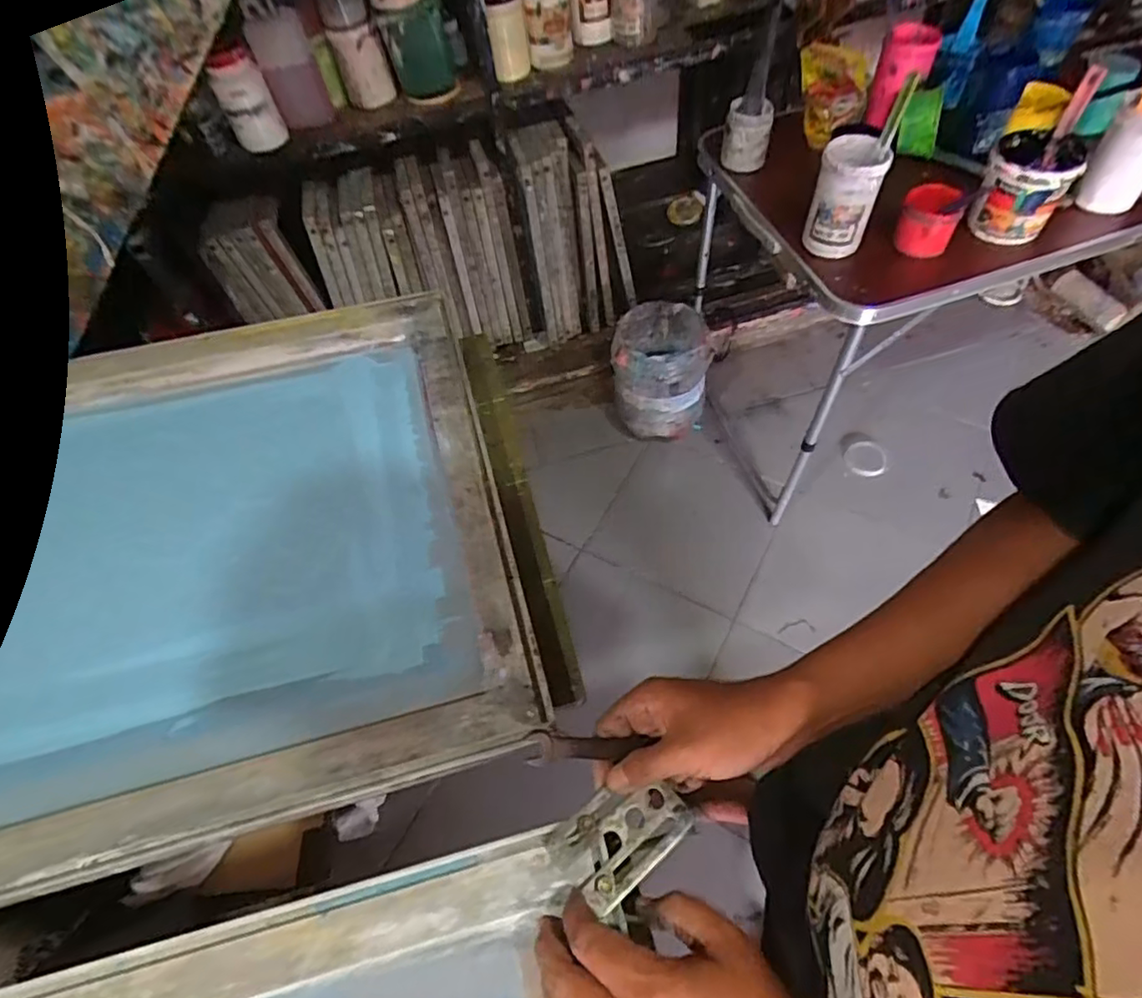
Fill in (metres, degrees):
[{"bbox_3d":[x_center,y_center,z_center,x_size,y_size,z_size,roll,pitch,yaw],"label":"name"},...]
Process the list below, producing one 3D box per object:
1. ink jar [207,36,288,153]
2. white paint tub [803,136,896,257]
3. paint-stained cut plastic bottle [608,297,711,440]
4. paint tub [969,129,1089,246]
[{"bbox_3d":[-0.620,-0.764,1.180,0.099,0.172,0.082,-24,58,-9],"label":"ink jar"},{"bbox_3d":[0.431,-0.473,0.977,0.092,0.161,0.114,17,61,17],"label":"white paint tub"},{"bbox_3d":[0.228,-0.318,1.620,0.233,0.346,0.220,-3,57,5],"label":"paint-stained cut plastic bottle"},{"bbox_3d":[0.694,-0.477,0.956,0.118,0.131,0.143,29,65,22],"label":"paint tub"}]

